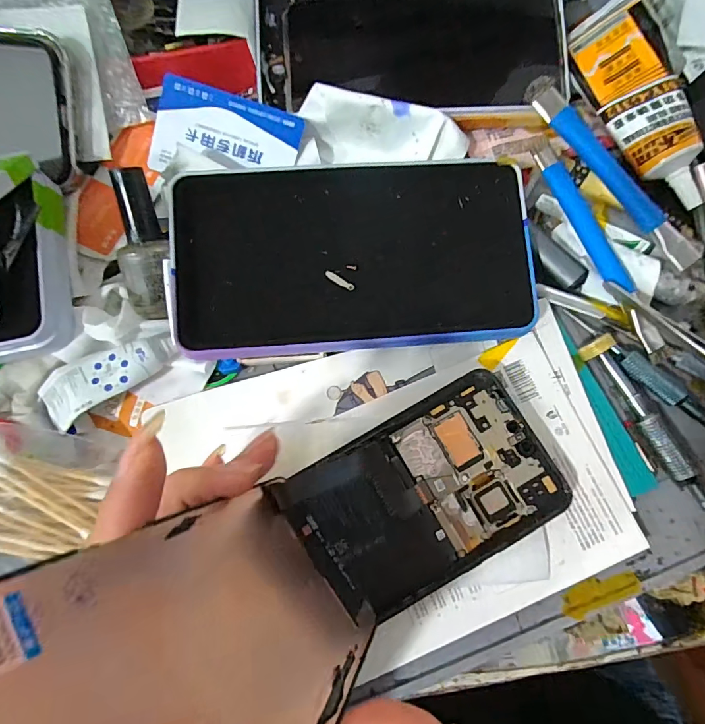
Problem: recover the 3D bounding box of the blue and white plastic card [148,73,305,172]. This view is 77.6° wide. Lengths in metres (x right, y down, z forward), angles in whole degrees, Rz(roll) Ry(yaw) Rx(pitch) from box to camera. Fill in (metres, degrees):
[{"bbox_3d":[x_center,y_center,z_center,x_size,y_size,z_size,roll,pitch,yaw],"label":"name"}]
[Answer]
[{"bbox_3d":[-0.075,-0.131,0.259,0.086,0.005,0.050,17,103,3],"label":"blue and white plastic card"}]

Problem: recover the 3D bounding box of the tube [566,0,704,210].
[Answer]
[{"bbox_3d":[0.163,-0.147,0.246,0.037,0.020,0.119,-15,75,-3],"label":"tube"}]

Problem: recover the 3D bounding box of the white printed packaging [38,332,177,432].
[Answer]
[{"bbox_3d":[-0.130,0.006,0.234,0.071,0.013,0.030,-34,74,-9],"label":"white printed packaging"}]

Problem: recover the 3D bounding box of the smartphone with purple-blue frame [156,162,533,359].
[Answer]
[{"bbox_3d":[0.000,-0.057,0.235,0.186,0.014,0.101,-4,84,-1],"label":"smartphone with purple-blue frame"}]

